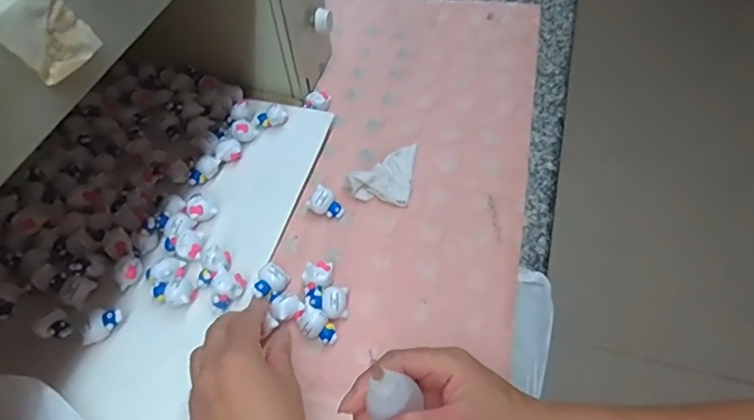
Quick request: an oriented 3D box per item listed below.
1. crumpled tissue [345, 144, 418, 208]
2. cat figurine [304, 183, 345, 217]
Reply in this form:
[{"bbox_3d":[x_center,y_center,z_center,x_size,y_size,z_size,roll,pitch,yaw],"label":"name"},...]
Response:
[{"bbox_3d":[0.005,-0.041,0.519,0.060,0.021,0.072,4,53,7],"label":"crumpled tissue"},{"bbox_3d":[-0.050,-0.006,0.496,0.024,0.018,0.030,-36,59,-22],"label":"cat figurine"}]

